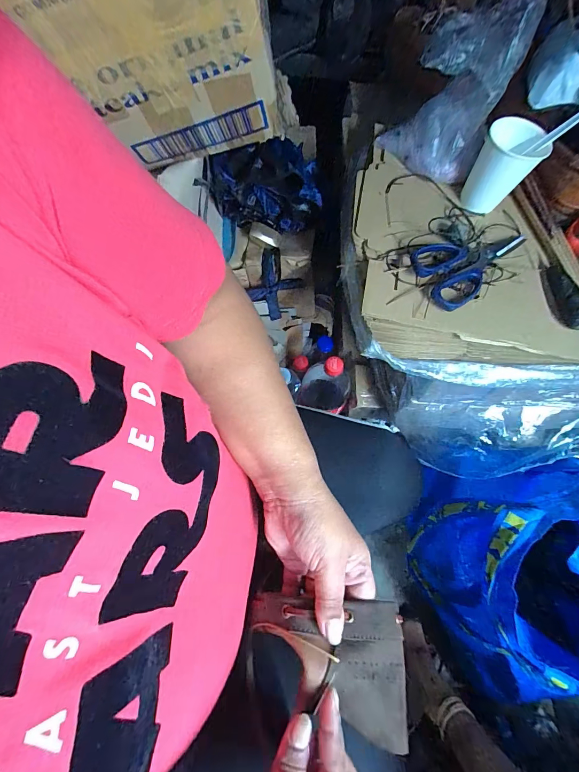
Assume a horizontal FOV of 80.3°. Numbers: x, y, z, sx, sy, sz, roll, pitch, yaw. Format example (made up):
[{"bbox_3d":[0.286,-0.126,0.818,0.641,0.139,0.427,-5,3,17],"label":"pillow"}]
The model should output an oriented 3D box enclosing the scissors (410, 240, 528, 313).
[{"bbox_3d":[0.234,-0.160,0.434,0.158,0.011,0.089,-27,71,-12],"label":"scissors"}]

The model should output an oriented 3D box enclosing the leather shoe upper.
[{"bbox_3d":[0.029,0.210,0.263,0.118,0.038,0.080,4,68,0],"label":"leather shoe upper"}]

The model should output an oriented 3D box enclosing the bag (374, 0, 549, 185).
[{"bbox_3d":[0.201,-0.369,0.427,0.133,0.165,0.096,31,70,11],"label":"bag"}]

